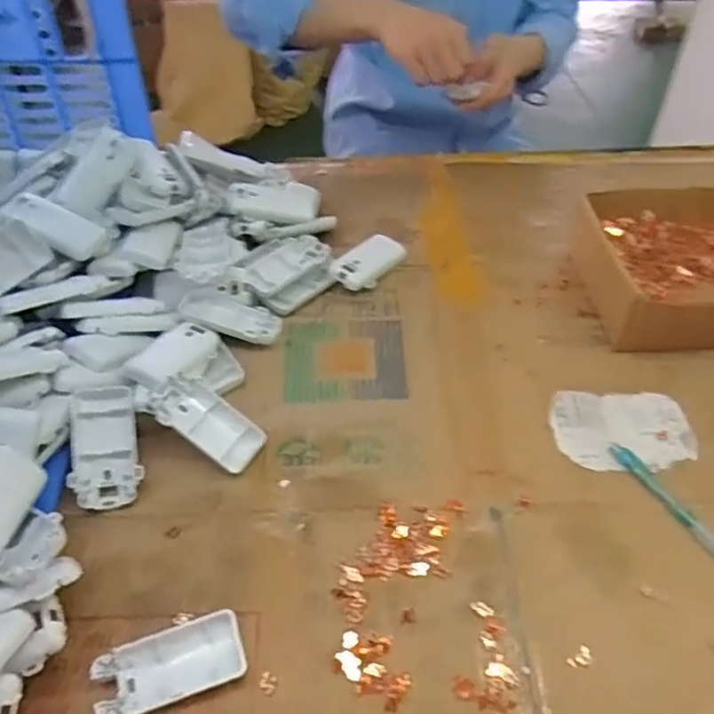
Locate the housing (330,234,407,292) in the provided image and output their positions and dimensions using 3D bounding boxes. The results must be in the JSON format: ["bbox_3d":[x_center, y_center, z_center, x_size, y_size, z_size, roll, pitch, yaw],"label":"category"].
[{"bbox_3d":[0.012,-0.102,0.713,0.042,0.021,0.088,30,56,25],"label":"housing"}]

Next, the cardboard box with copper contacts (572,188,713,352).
[{"bbox_3d":[0.344,-0.095,0.673,0.218,0.064,0.202,-5,49,-2],"label":"cardboard box with copper contacts"}]

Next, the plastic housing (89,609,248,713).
[{"bbox_3d":[-0.124,0.206,0.444,0.095,0.019,0.045,-17,50,-12],"label":"plastic housing"}]

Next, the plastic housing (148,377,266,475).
[{"bbox_3d":[-0.123,0.054,0.550,0.094,0.014,0.049,31,57,-2],"label":"plastic housing"}]

